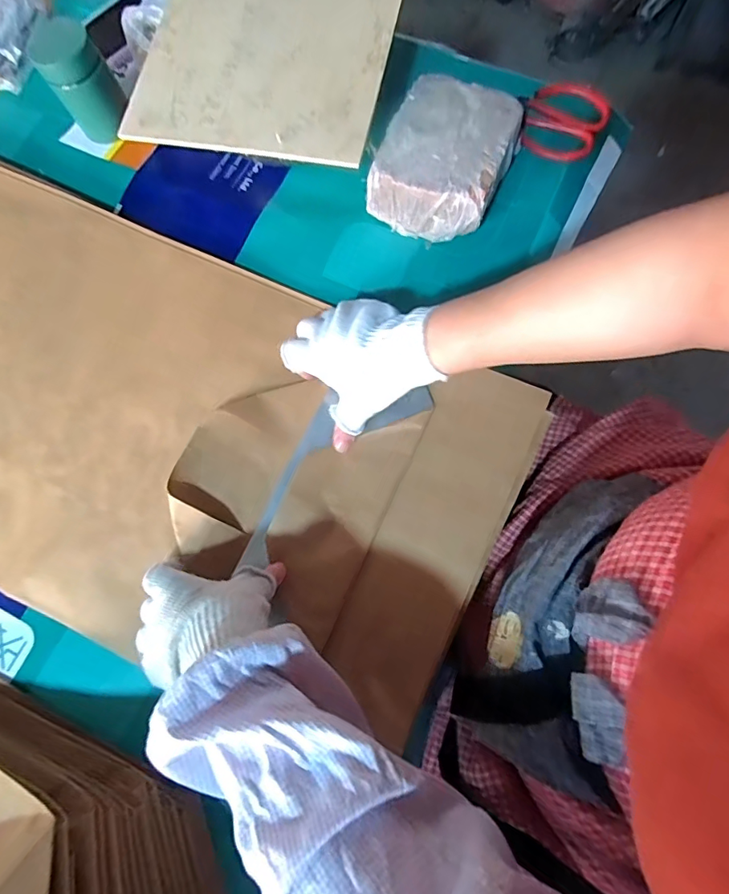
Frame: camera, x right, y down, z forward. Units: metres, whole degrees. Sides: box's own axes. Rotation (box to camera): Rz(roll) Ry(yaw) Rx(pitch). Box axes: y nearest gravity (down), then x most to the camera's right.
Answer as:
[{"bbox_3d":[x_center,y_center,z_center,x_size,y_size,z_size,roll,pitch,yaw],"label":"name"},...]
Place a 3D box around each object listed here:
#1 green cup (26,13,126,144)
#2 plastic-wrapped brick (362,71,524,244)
[{"bbox_3d":[-0.304,-0.391,0.513,0.062,0.092,0.072,-40,77,-8],"label":"green cup"},{"bbox_3d":[0.081,-0.287,0.481,0.117,0.058,0.147,23,77,8],"label":"plastic-wrapped brick"}]

